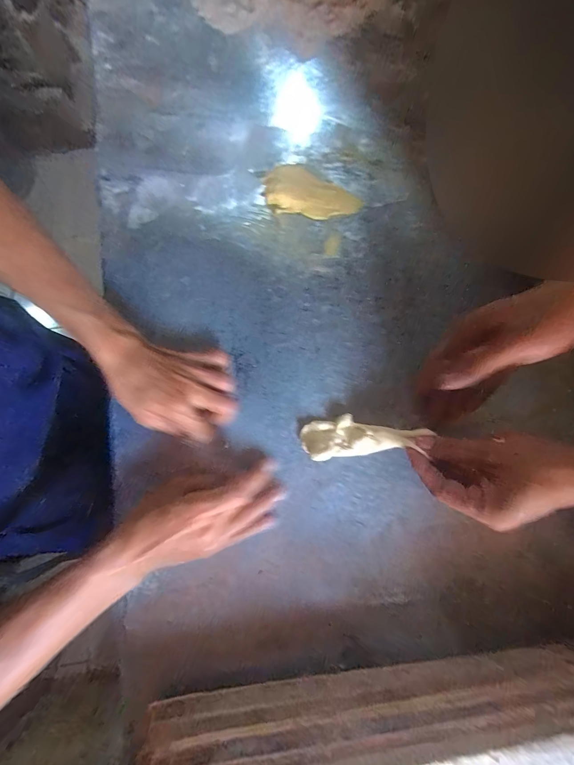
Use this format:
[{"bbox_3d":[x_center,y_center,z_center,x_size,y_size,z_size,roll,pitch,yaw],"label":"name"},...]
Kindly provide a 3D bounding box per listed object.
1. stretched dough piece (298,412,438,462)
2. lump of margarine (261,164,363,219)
[{"bbox_3d":[0.077,0.058,0.345,0.123,0.025,0.044,-3,79,15],"label":"stretched dough piece"},{"bbox_3d":[0.032,-0.234,0.406,0.118,0.014,0.067,10,79,1],"label":"lump of margarine"}]

